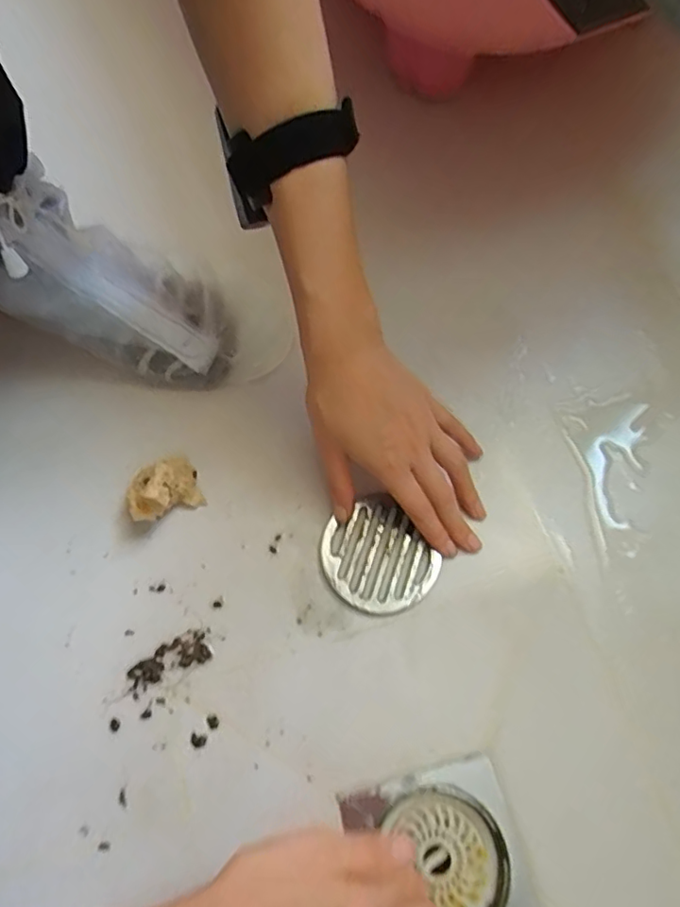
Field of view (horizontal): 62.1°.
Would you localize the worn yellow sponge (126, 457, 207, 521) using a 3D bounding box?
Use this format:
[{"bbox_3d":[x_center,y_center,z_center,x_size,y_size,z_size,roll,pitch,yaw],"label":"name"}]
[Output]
[{"bbox_3d":[-0.124,0.025,0.393,0.048,0.036,0.038,-17,68,-5],"label":"worn yellow sponge"}]

